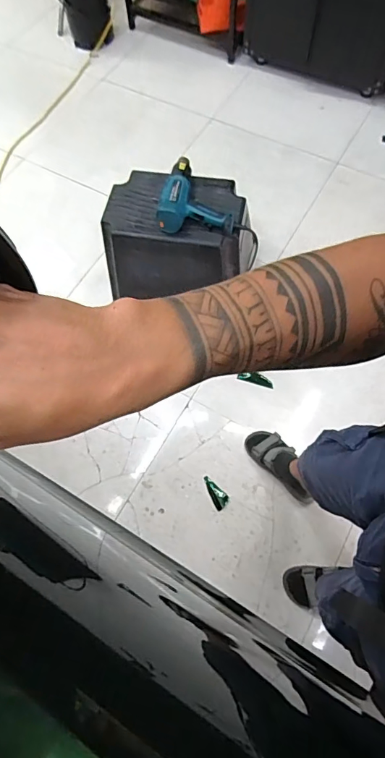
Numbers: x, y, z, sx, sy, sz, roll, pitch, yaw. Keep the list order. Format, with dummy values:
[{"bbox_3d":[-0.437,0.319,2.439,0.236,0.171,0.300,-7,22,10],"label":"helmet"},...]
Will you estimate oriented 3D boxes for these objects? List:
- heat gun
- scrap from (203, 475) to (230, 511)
[{"bbox_3d":[0.010,-0.508,1.189,0.202,0.082,0.226,0,65,3],"label":"heat gun"},{"bbox_3d":[0.062,0.337,1.298,0.049,0.008,0.099,-43,70,-15],"label":"scrap"}]

